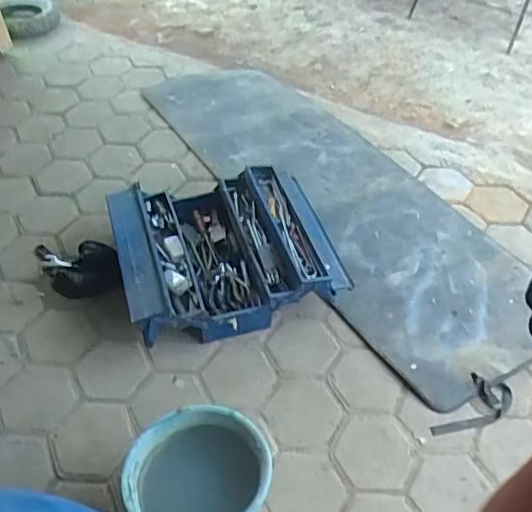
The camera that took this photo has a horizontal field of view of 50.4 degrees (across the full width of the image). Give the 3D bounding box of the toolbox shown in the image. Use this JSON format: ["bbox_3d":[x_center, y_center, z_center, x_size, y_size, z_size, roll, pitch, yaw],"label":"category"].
[{"bbox_3d":[-0.121,-0.036,1.721,0.627,0.193,0.519,-13,53,-13],"label":"toolbox"}]

